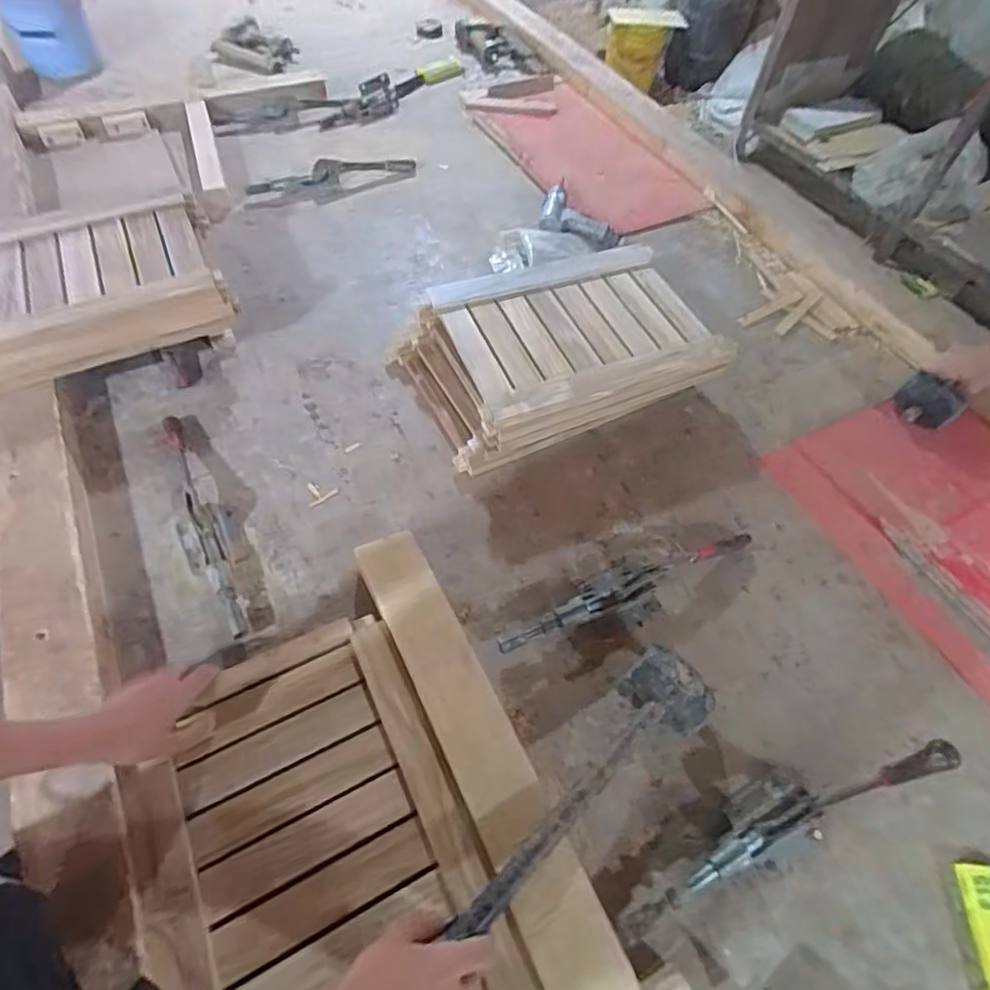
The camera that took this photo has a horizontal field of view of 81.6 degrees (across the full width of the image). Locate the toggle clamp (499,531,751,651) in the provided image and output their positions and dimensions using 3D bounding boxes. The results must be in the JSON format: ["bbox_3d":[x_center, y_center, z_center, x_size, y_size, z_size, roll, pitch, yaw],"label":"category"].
[{"bbox_3d":[0.177,0.115,0.766,0.390,0.050,0.053,-20,60,-17],"label":"toggle clamp"}]

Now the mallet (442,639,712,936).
[{"bbox_3d":[0.092,0.304,0.604,0.357,0.069,0.088,-32,64,-28],"label":"mallet"}]

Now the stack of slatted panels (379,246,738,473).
[{"bbox_3d":[0.098,-0.243,0.954,0.485,0.108,0.305,-19,60,-16],"label":"stack of slatted panels"}]

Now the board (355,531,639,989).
[{"bbox_3d":[-0.027,0.257,0.621,0.075,0.029,0.522,-22,60,-17],"label":"board"}]

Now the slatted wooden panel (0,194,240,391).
[{"bbox_3d":[-0.684,-0.336,0.928,0.440,0.096,0.310,-22,60,-17],"label":"slatted wooden panel"}]

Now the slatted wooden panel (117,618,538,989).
[{"bbox_3d":[-0.183,0.361,0.569,0.301,0.028,0.433,-21,60,-17],"label":"slatted wooden panel"}]

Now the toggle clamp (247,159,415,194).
[{"bbox_3d":[-0.363,-0.722,1.296,0.383,0.040,0.060,-22,61,-18],"label":"toggle clamp"}]

